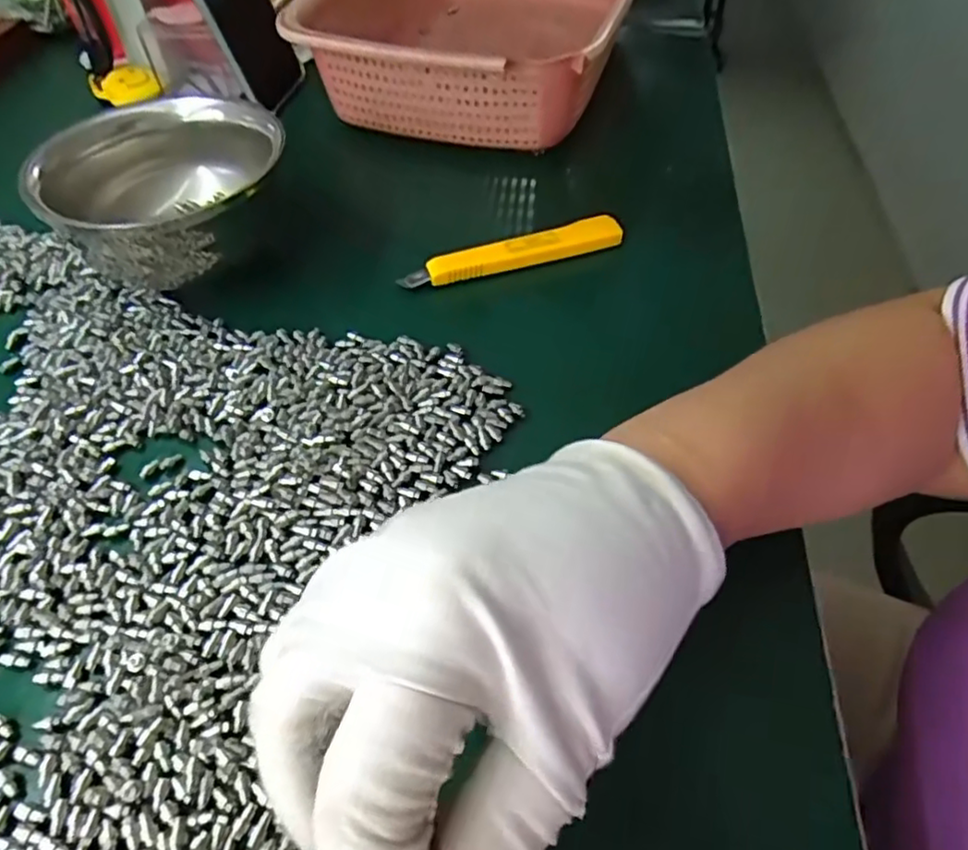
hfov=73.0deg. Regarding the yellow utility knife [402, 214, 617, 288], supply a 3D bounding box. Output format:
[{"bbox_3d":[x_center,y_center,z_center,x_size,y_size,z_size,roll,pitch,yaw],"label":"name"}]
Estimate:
[{"bbox_3d":[0.016,-0.098,0.369,0.126,0.012,0.019,-15,53,-12],"label":"yellow utility knife"}]

